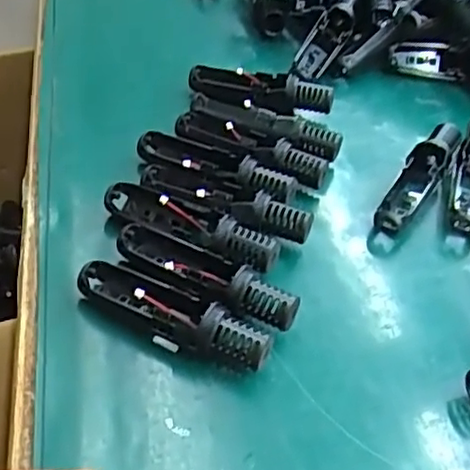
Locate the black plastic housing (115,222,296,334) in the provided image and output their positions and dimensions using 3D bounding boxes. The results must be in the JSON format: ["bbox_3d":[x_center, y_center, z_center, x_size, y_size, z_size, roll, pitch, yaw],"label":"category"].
[{"bbox_3d":[-0.019,0.027,0.405,0.122,0.033,0.034,23,48,16],"label":"black plastic housing"}]

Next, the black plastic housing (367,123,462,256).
[{"bbox_3d":[0.136,-0.040,0.487,0.028,0.034,0.125,28,62,20],"label":"black plastic housing"}]

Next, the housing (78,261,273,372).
[{"bbox_3d":[-0.036,0.047,0.383,0.119,0.034,0.032,27,49,19],"label":"housing"}]

